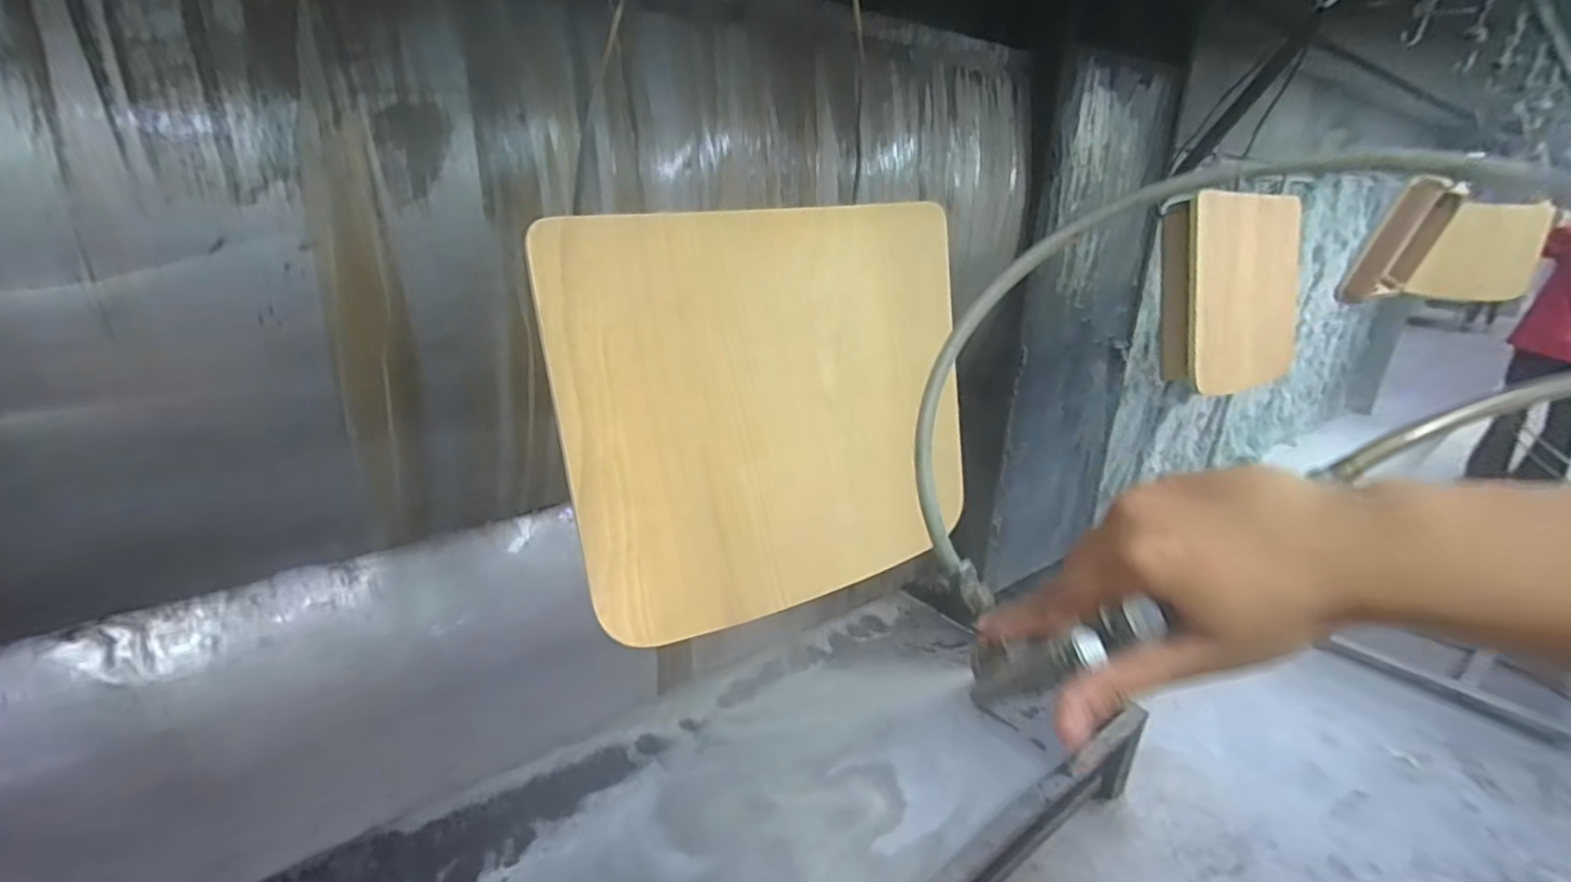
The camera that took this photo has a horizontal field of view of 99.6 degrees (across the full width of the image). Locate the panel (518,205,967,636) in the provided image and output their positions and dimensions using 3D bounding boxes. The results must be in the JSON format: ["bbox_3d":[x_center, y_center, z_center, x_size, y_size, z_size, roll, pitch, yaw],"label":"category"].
[{"bbox_3d":[0.003,-0.027,0.668,0.434,0.388,0.020,-14,14,-28],"label":"panel"}]

